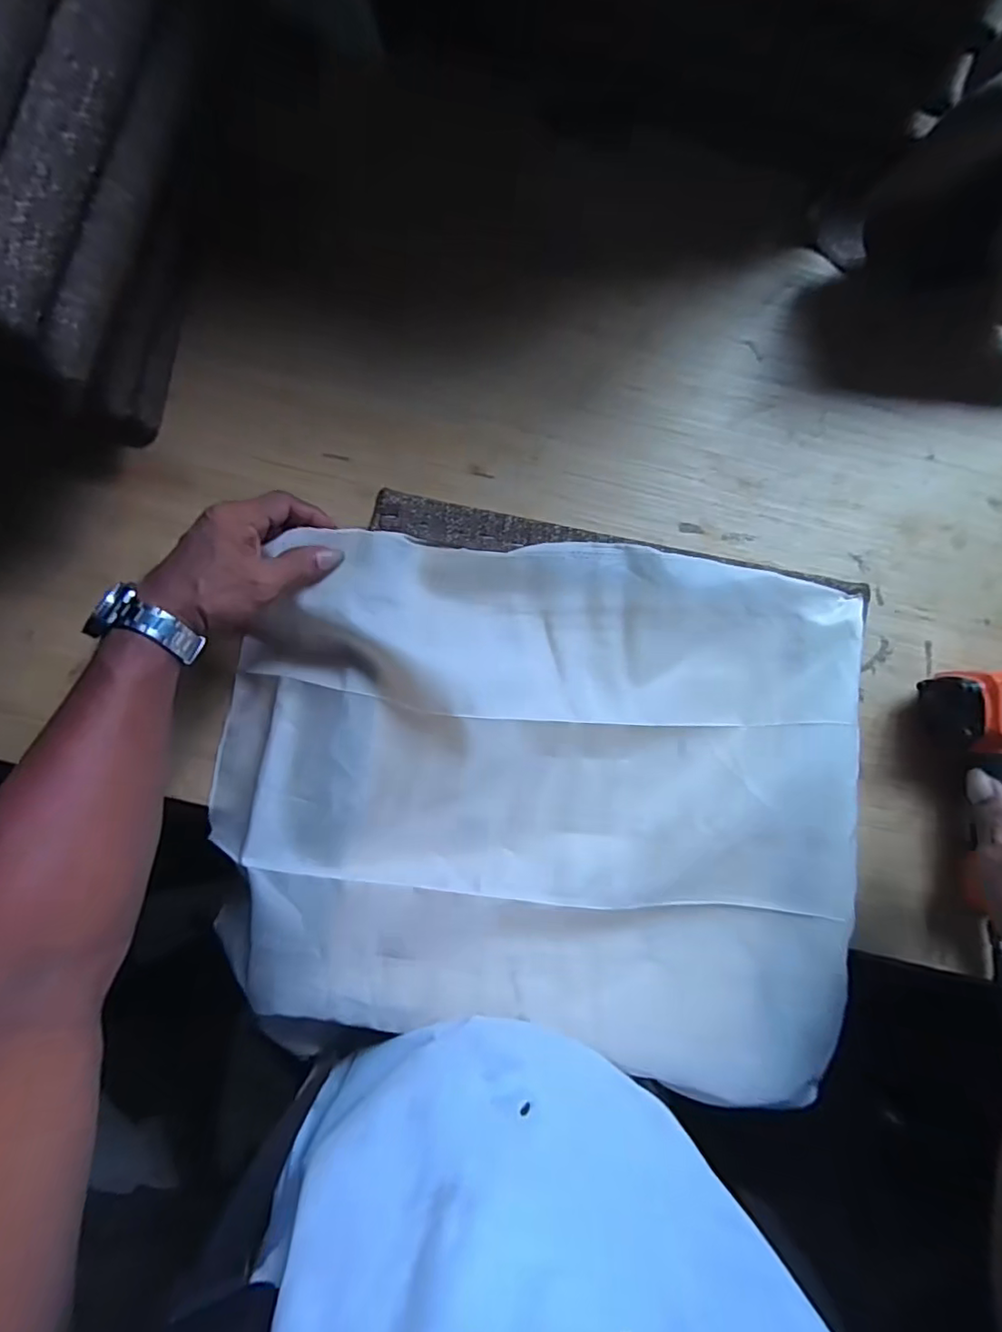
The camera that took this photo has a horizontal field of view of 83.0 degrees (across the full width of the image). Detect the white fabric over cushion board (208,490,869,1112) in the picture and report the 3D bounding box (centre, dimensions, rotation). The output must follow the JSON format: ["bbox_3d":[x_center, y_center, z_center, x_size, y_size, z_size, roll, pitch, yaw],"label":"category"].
[{"bbox_3d":[0.026,0.091,0.442,0.486,0.044,0.408,7,87,-1],"label":"white fabric over cushion board"}]

